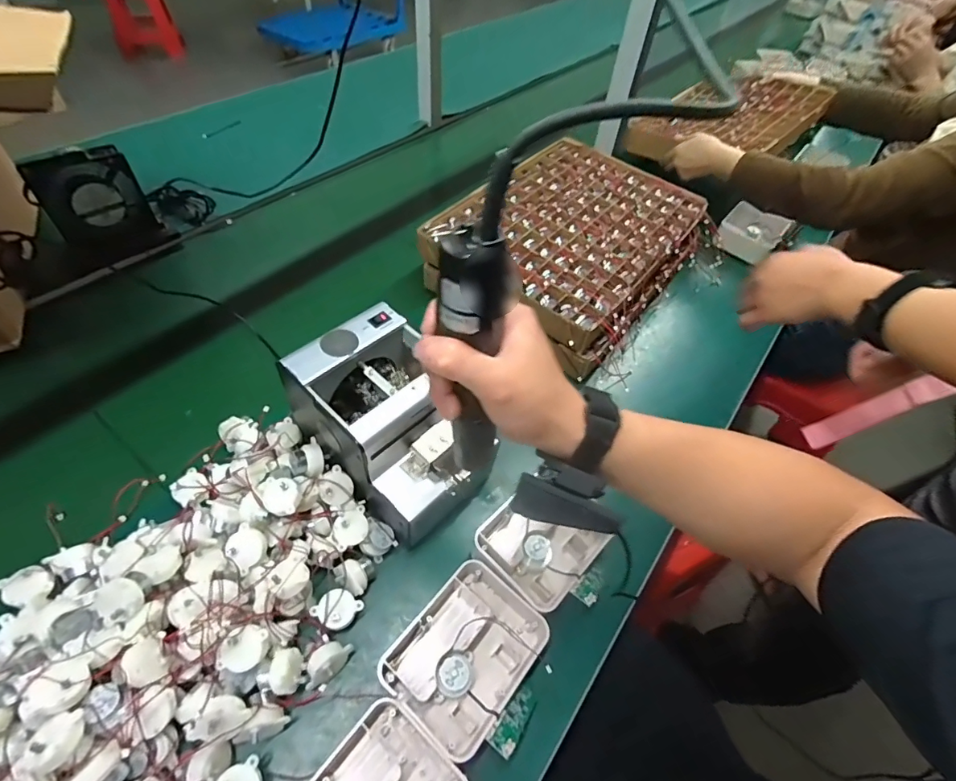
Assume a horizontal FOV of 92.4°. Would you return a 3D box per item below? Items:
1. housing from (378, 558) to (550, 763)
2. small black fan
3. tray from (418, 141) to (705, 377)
[{"bbox_3d":[-0.009,0.229,0.404,0.099,0.042,0.125,36,58,20],"label":"housing"},{"bbox_3d":[-0.547,-0.271,0.661,0.118,0.131,0.035,-36,64,-27],"label":"small black fan"},{"bbox_3d":[0.153,-0.246,0.725,0.311,0.064,0.413,34,57,19],"label":"tray"}]

